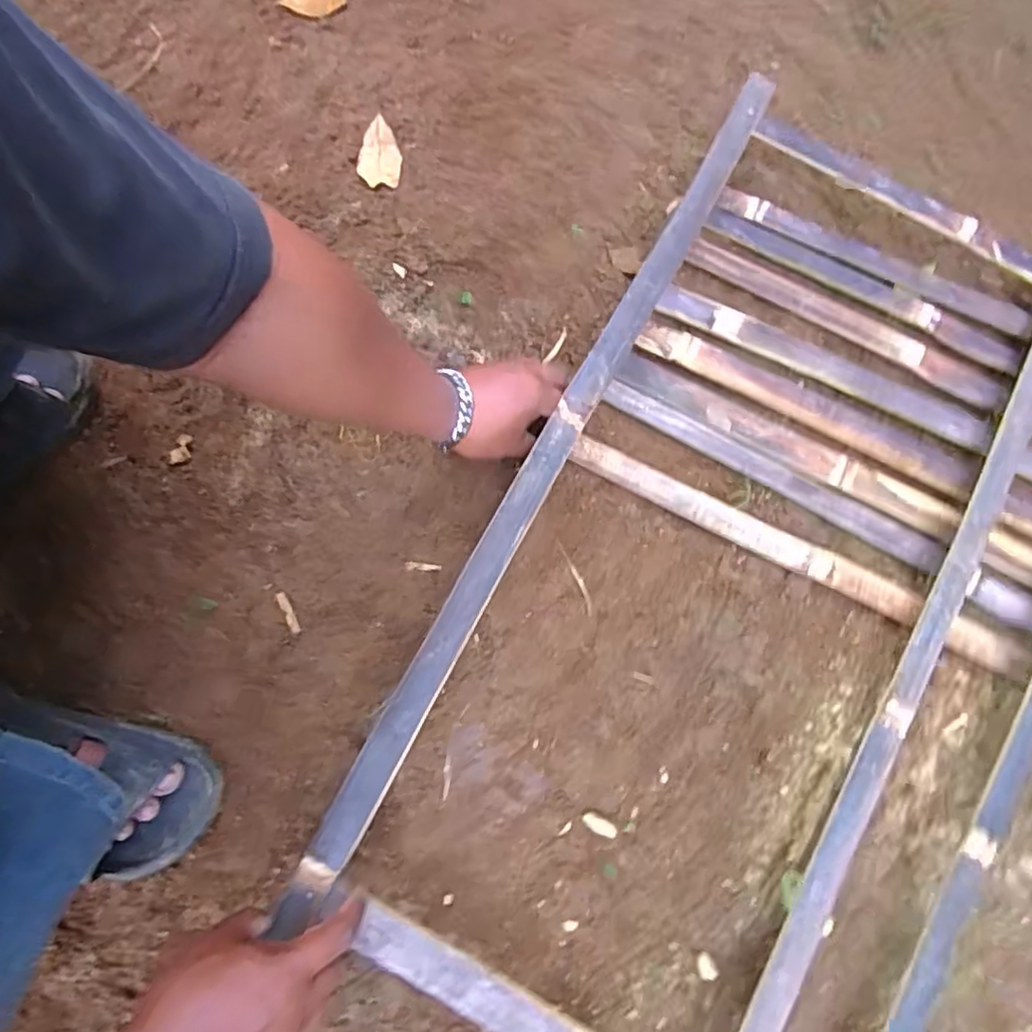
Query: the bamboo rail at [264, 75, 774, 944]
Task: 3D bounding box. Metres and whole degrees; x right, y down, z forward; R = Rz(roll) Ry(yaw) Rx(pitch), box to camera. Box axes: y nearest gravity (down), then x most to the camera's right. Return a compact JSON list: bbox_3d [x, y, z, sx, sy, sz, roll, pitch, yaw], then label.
[{"bbox_3d":[0.032,-0.055,0.558,0.038,0.033,0.818,29,79,7],"label":"bamboo rail"}]

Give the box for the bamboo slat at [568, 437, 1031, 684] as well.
[{"bbox_3d":[0.311,0.064,0.588,0.570,0.014,0.037,27,80,6],"label":"bamboo slat"}]

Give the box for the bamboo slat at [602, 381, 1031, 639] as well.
[{"bbox_3d":[0.338,0.019,0.599,0.567,0.006,0.038,30,81,7],"label":"bamboo slat"}]

